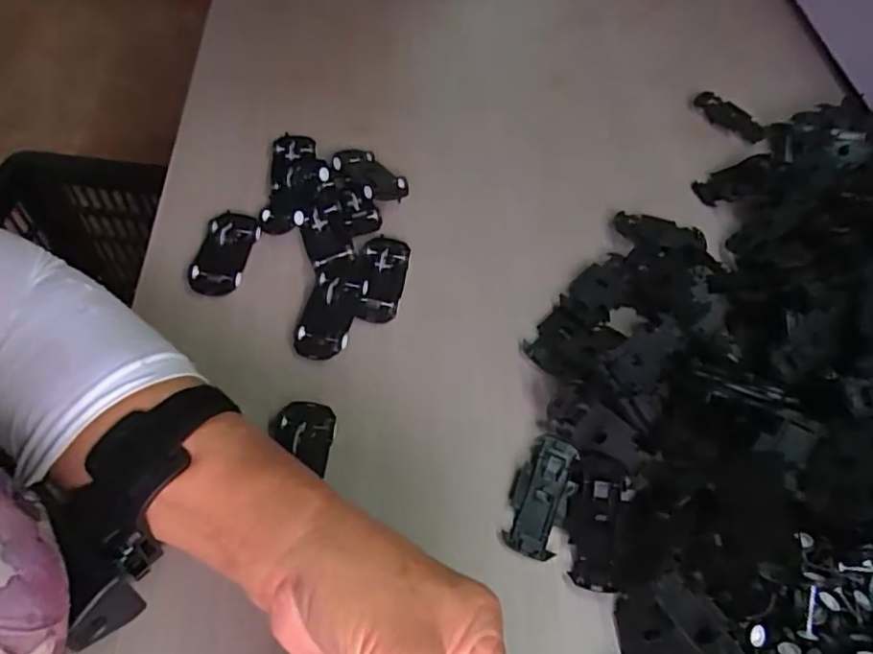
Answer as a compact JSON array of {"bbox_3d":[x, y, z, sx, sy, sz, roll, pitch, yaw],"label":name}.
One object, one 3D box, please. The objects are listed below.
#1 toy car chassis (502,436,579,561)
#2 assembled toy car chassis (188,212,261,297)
[{"bbox_3d":[0.055,0.087,0.319,0.029,0.005,0.062,23,57,9],"label":"toy car chassis"},{"bbox_3d":[-0.132,-0.048,0.381,0.031,0.011,0.058,11,56,1],"label":"assembled toy car chassis"}]

